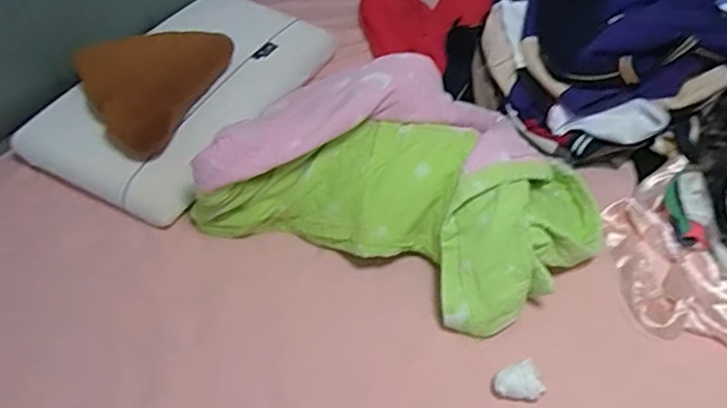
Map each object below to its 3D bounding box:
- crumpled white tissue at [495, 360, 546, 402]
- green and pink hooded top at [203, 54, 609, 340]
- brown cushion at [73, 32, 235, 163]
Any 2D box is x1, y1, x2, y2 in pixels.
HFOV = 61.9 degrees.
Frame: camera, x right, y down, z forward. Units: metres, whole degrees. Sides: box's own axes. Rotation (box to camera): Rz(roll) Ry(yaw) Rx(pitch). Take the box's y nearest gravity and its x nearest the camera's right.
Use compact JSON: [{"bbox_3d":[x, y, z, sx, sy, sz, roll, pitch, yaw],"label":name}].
[{"bbox_3d":[0.247,0.295,0.976,0.066,0.045,0.061,-20,53,-19],"label":"crumpled white tissue"},{"bbox_3d":[0.091,-0.050,1.127,0.721,0.199,0.413,19,53,11],"label":"green and pink hooded top"},{"bbox_3d":[-0.454,-0.275,1.273,0.278,0.109,0.319,24,52,17],"label":"brown cushion"}]

